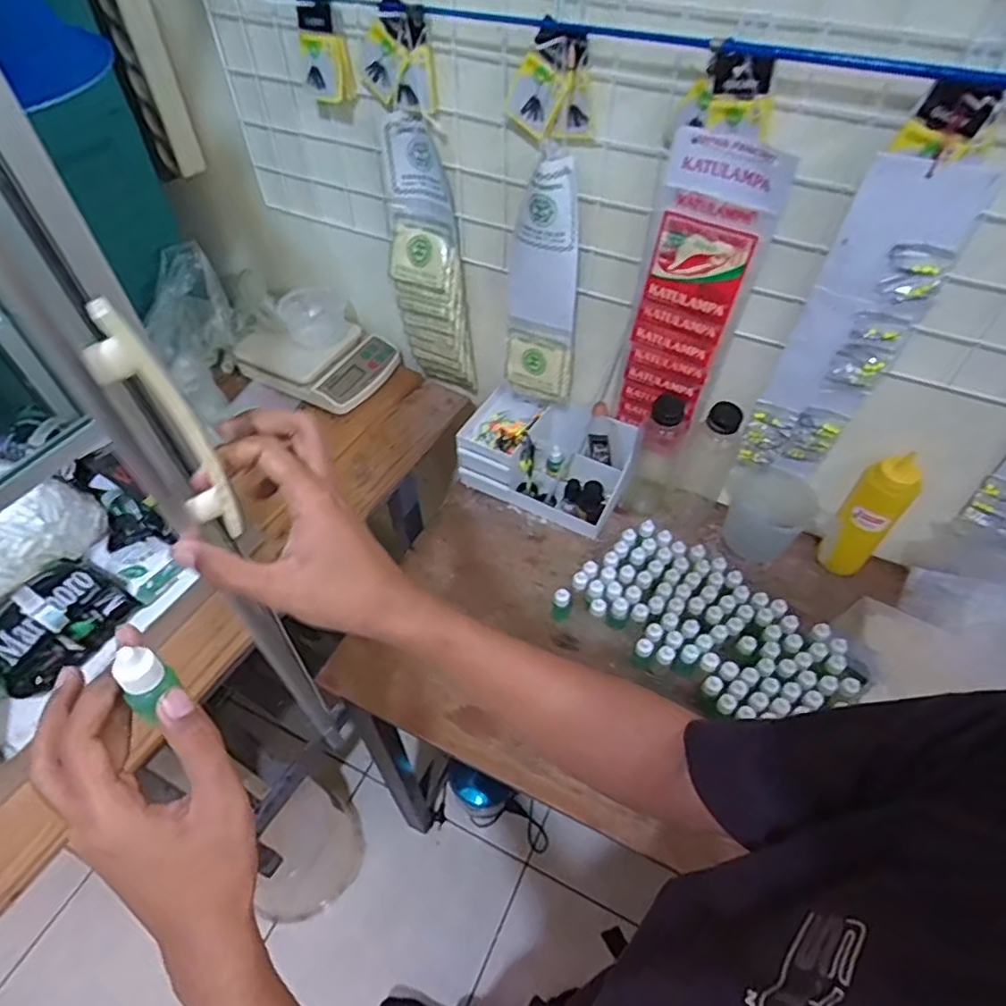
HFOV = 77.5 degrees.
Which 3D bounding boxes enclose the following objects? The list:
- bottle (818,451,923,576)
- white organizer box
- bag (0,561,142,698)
[{"bbox_3d":[0.464,0.022,0.808,0.059,0.201,0.047,30,57,22],"label":"bottle"},{"bbox_3d":[0.063,-0.067,0.931,0.241,0.105,0.144,19,53,15],"label":"white organizer box"},{"bbox_3d":[-0.464,0.117,0.642,0.096,0.064,0.130,30,57,22],"label":"bag"}]

